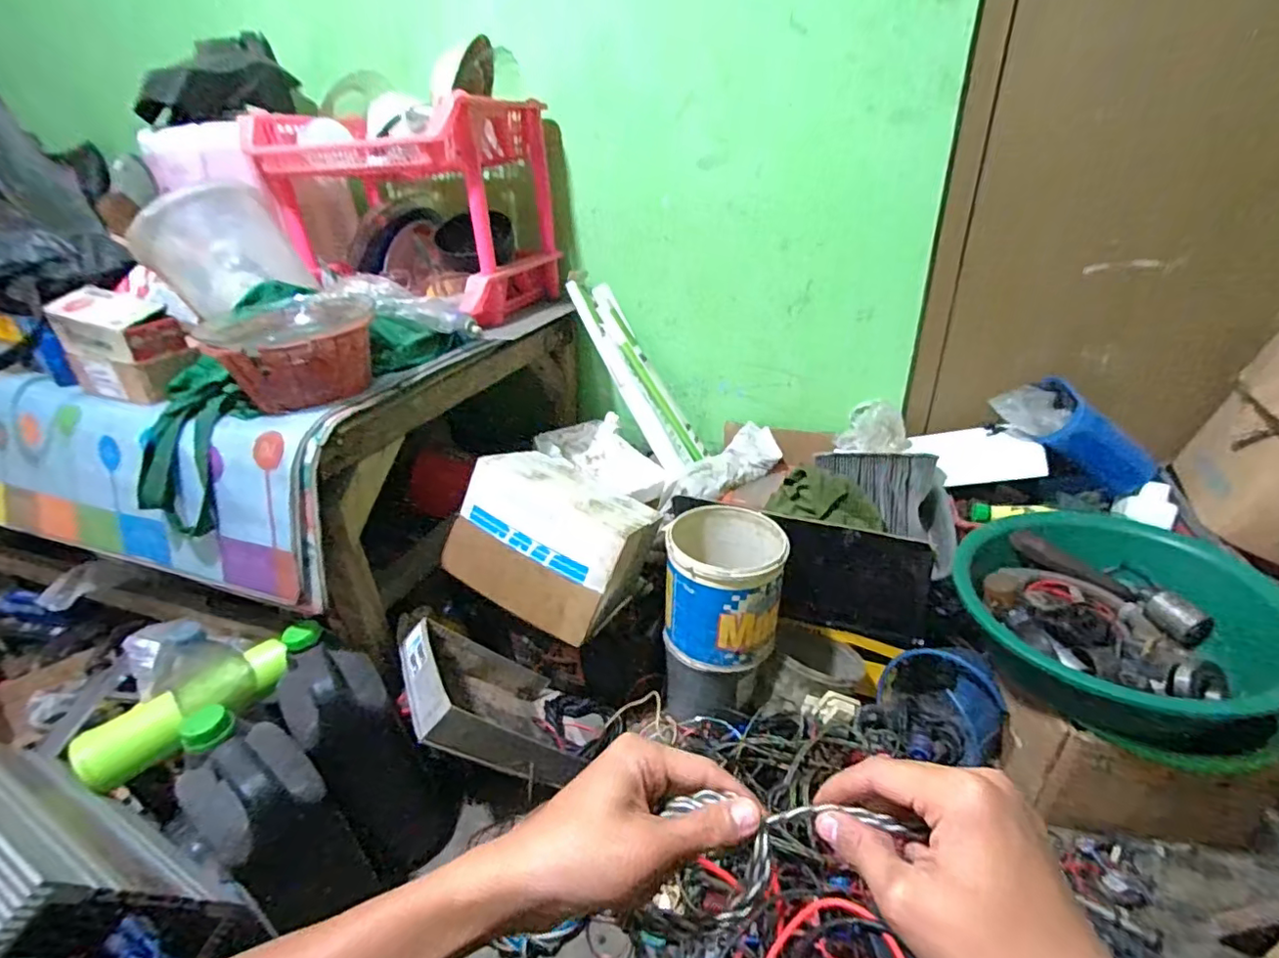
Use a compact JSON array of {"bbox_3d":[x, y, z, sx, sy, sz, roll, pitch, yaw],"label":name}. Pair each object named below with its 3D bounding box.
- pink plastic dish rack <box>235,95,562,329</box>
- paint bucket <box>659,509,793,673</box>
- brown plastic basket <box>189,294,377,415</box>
[{"bbox_3d":[-0.434,-0.507,1.106,0.466,0.346,0.352,4,30,15],"label":"pink plastic dish rack"},{"bbox_3d":[0.136,0.170,0.907,0.179,0.182,0.190,4,29,14],"label":"paint bucket"},{"bbox_3d":[-0.462,-0.169,0.772,0.199,0.111,0.191,-18,31,-24],"label":"brown plastic basket"}]

